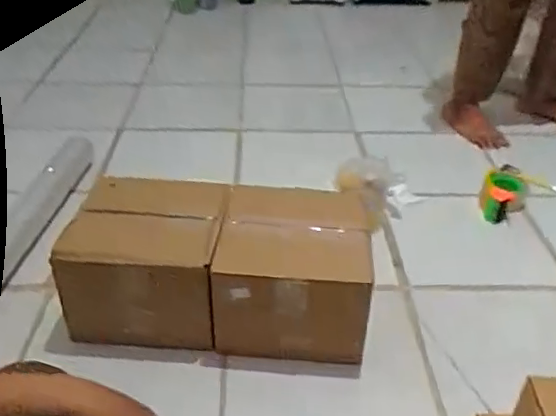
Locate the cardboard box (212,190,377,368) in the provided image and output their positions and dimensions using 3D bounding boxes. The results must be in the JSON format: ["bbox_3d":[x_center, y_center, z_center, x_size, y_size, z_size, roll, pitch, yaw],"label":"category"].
[{"bbox_3d":[0.024,0.100,0.932,0.223,0.186,0.210,4,34,4],"label":"cardboard box"}]

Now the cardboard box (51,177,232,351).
[{"bbox_3d":[-0.205,0.080,0.950,0.224,0.169,0.230,4,34,3],"label":"cardboard box"}]

